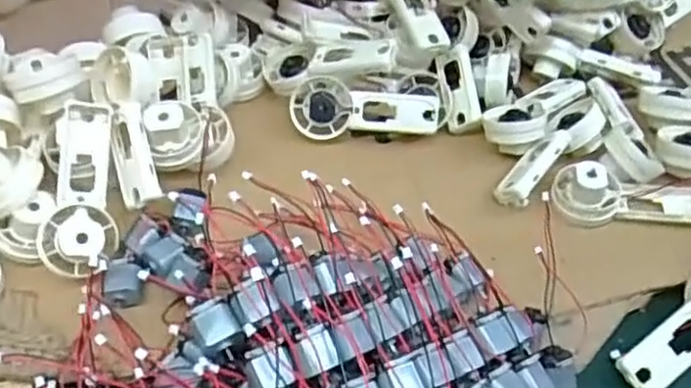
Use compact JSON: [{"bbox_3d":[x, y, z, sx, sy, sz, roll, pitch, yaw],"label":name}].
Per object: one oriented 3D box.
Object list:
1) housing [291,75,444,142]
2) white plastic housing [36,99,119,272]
[{"bbox_3d":[0.016,-0.055,0.461,0.098,0.038,0.024,1,10,5],"label":"housing"},{"bbox_3d":[-0.141,-0.003,0.377,0.034,0.024,0.092,-3,69,-4],"label":"white plastic housing"}]

